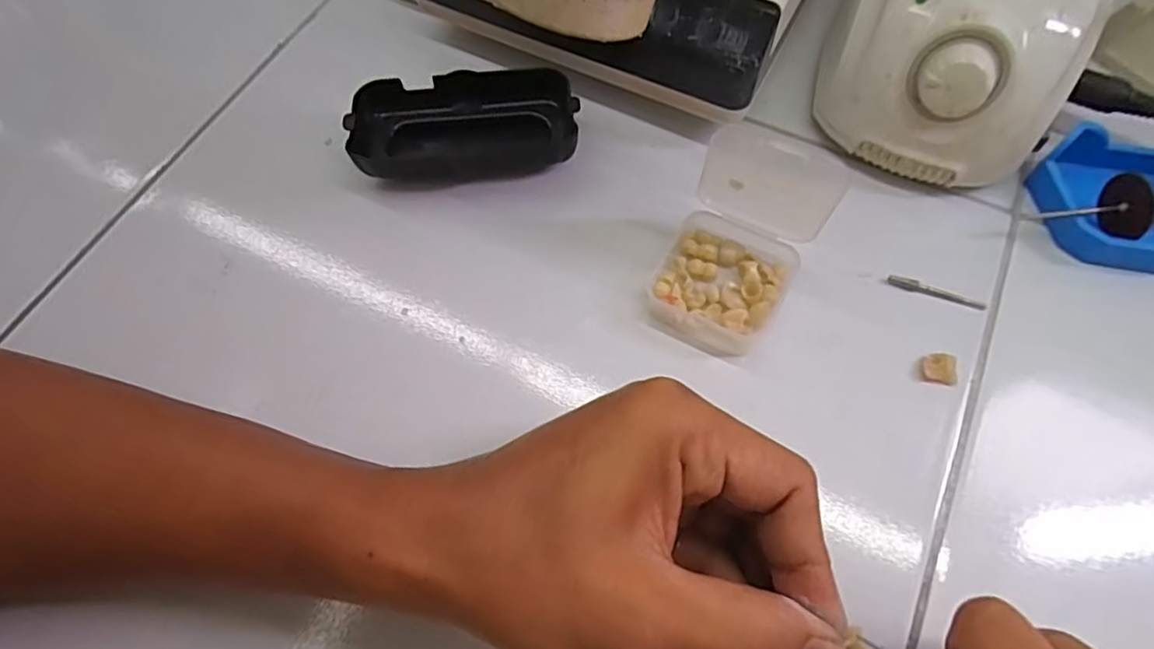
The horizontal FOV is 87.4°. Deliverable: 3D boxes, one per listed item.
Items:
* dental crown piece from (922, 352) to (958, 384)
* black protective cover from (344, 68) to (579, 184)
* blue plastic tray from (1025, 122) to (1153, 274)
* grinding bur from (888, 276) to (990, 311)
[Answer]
[{"bbox_3d":[0.158,0.018,0.262,0.015,0.005,0.015,8,65,4],"label":"dental crown piece"},{"bbox_3d":[-0.057,-0.102,0.311,0.108,0.028,0.053,-6,68,-2],"label":"black protective cover"},{"bbox_3d":[0.264,-0.057,0.282,0.076,0.024,0.064,4,65,2],"label":"blue plastic tray"},{"bbox_3d":[0.165,-0.015,0.277,0.043,0.004,0.005,19,67,9],"label":"grinding bur"}]

